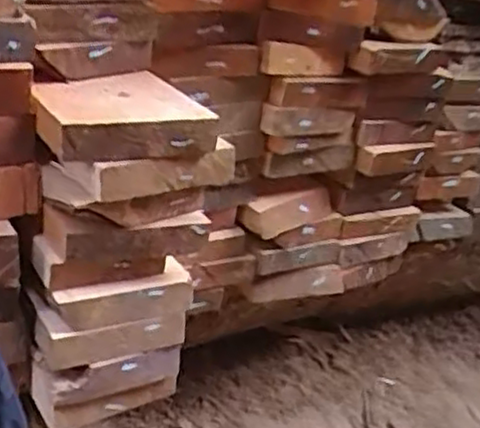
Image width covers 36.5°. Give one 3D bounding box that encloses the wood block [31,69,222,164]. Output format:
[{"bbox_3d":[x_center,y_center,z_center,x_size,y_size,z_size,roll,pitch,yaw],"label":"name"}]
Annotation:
[{"bbox_3d":[-0.101,-0.082,0.593,0.126,0.034,0.125,-10,30,-25],"label":"wood block"}]

